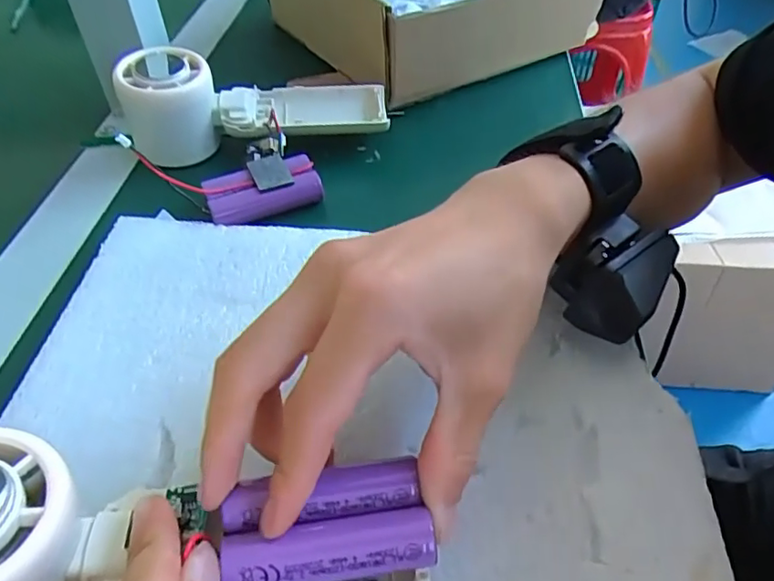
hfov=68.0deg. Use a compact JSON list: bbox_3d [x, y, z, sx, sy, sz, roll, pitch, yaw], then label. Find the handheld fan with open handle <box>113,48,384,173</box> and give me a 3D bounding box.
[{"bbox_3d":[-0.081,-0.123,0.366,0.159,0.048,0.056,0,47,0],"label":"handheld fan with open handle"}]

